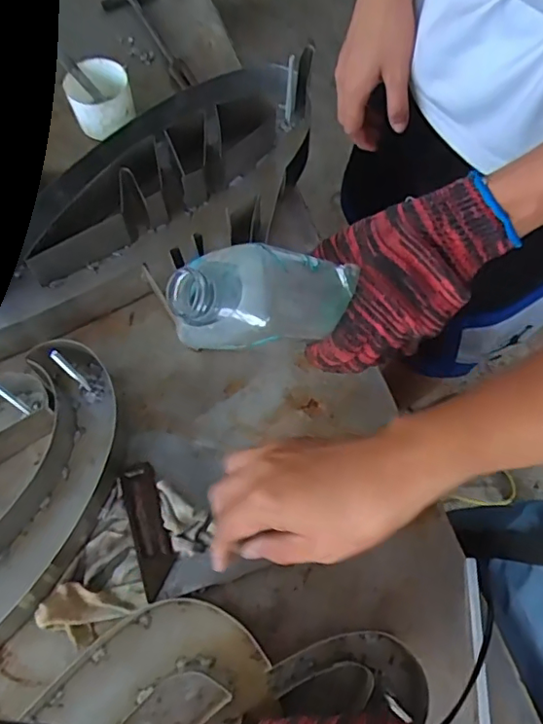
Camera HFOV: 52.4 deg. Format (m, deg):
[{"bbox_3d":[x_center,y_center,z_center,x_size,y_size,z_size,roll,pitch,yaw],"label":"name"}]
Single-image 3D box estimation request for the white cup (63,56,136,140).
[{"bbox_3d":[-0.184,-0.285,0.604,0.065,0.055,0.067,0,69,0],"label":"white cup"}]

